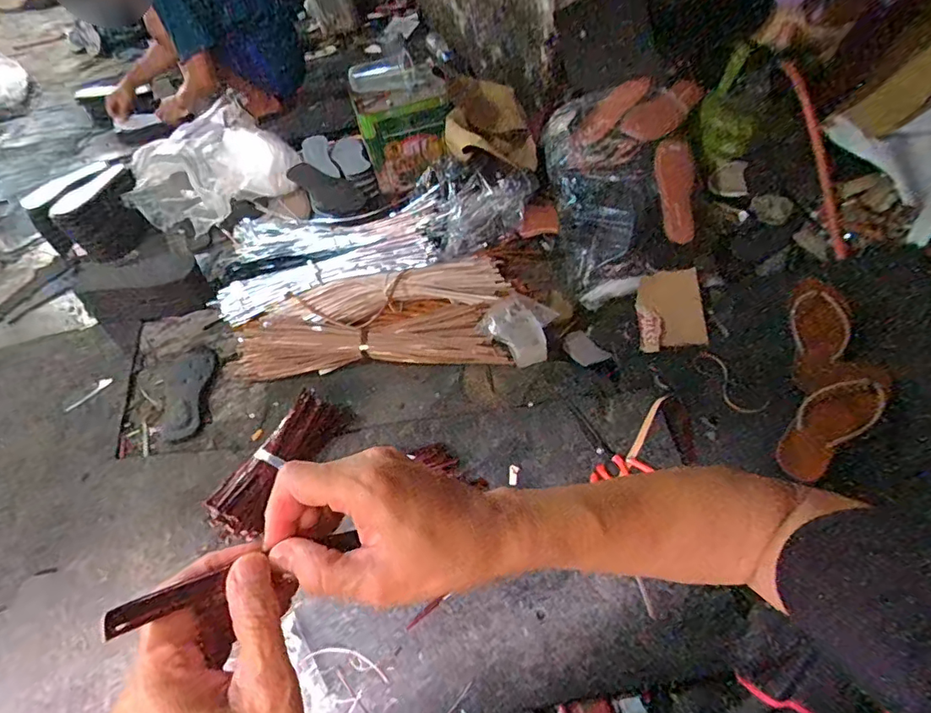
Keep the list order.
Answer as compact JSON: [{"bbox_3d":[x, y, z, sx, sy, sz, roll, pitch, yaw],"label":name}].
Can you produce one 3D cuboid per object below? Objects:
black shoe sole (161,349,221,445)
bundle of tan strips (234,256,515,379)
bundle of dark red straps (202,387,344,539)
[{"bbox_3d":[-0.553,0.070,1.031,0.092,0.014,0.237,-10,50,-5],"label":"black shoe sole"},{"bbox_3d":[-0.192,-0.083,1.073,0.563,0.097,0.243,-1,50,2],"label":"bundle of tan strips"},{"bbox_3d":[-0.307,0.175,0.851,0.078,0.056,0.256,23,55,21],"label":"bundle of dark red straps"}]

